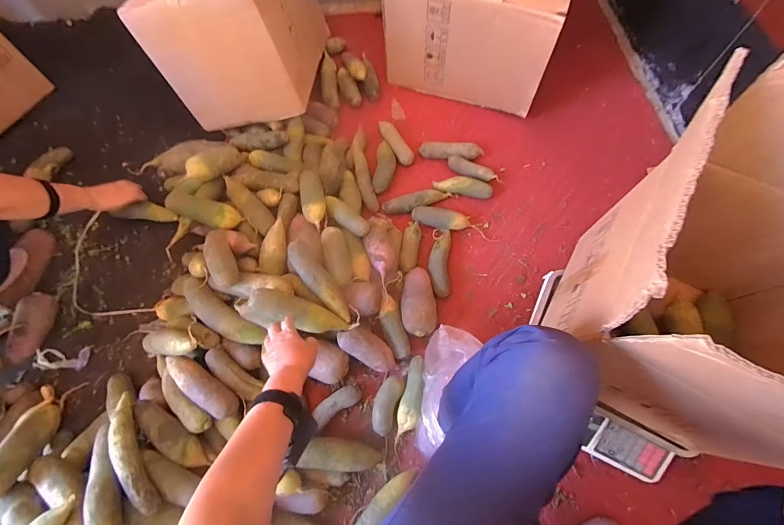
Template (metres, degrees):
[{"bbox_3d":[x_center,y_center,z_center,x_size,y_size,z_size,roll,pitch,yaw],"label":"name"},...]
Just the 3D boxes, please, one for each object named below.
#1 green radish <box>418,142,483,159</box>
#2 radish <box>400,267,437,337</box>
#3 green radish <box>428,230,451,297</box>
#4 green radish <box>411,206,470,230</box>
[{"bbox_3d":[0.167,-0.320,1.021,0.176,0.050,0.037,9,66,5],"label":"green radish"},{"bbox_3d":[0.060,0.092,0.837,0.080,0.067,0.165,-5,65,-1],"label":"radish"},{"bbox_3d":[0.120,-0.003,0.889,0.054,0.046,0.185,2,65,2],"label":"green radish"},{"bbox_3d":[0.128,-0.115,0.939,0.148,0.040,0.042,12,66,7],"label":"green radish"}]

